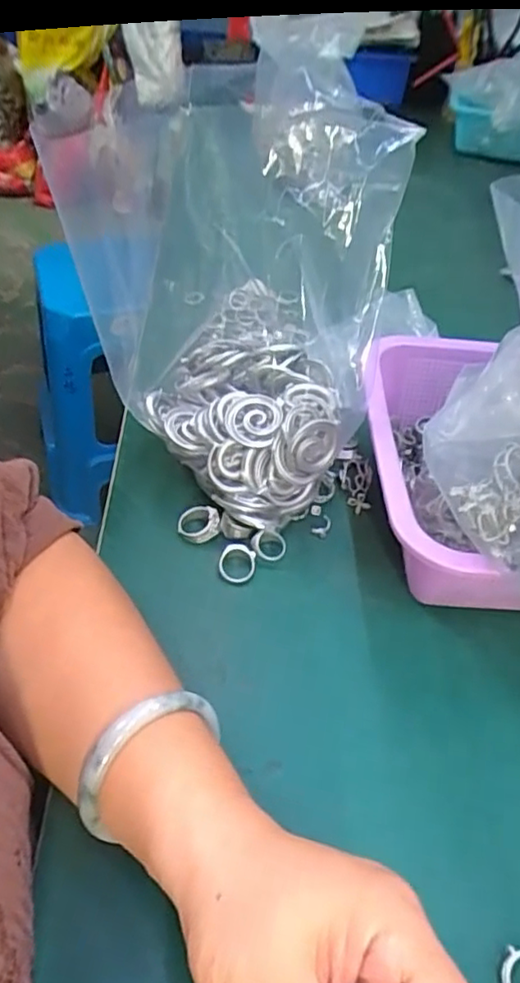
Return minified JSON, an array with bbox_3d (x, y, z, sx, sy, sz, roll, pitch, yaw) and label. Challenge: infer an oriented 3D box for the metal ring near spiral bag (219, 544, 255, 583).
[{"bbox_3d":[-0.015,0.047,0.403,0.023,0.006,0.025,4,68,-10],"label":"metal ring near spiral bag"}]

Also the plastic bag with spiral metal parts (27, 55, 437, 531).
[{"bbox_3d":[-0.009,-0.106,0.406,0.159,0.241,0.127,34,52,25],"label":"plastic bag with spiral metal parts"}]

